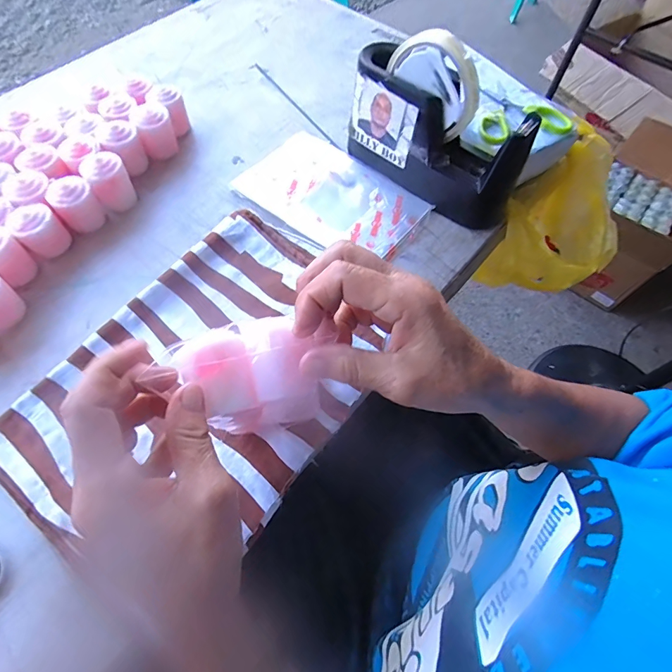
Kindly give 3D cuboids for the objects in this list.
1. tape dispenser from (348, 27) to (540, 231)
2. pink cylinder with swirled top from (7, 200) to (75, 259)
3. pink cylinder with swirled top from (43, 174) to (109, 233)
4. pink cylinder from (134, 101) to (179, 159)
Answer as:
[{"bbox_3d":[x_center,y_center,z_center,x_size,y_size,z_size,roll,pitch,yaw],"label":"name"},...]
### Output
[{"bbox_3d":[0.092,-0.186,0.359,0.170,0.127,0.052,36,68,16],"label":"tape dispenser"},{"bbox_3d":[-0.254,-0.088,0.347,0.030,0.045,0.033,41,70,17],"label":"pink cylinder with swirled top"},{"bbox_3d":[-0.236,-0.118,0.365,0.036,0.045,0.035,0,64,-1],"label":"pink cylinder with swirled top"},{"bbox_3d":[-0.185,-0.211,0.413,0.031,0.043,0.038,-19,65,-10],"label":"pink cylinder"}]

